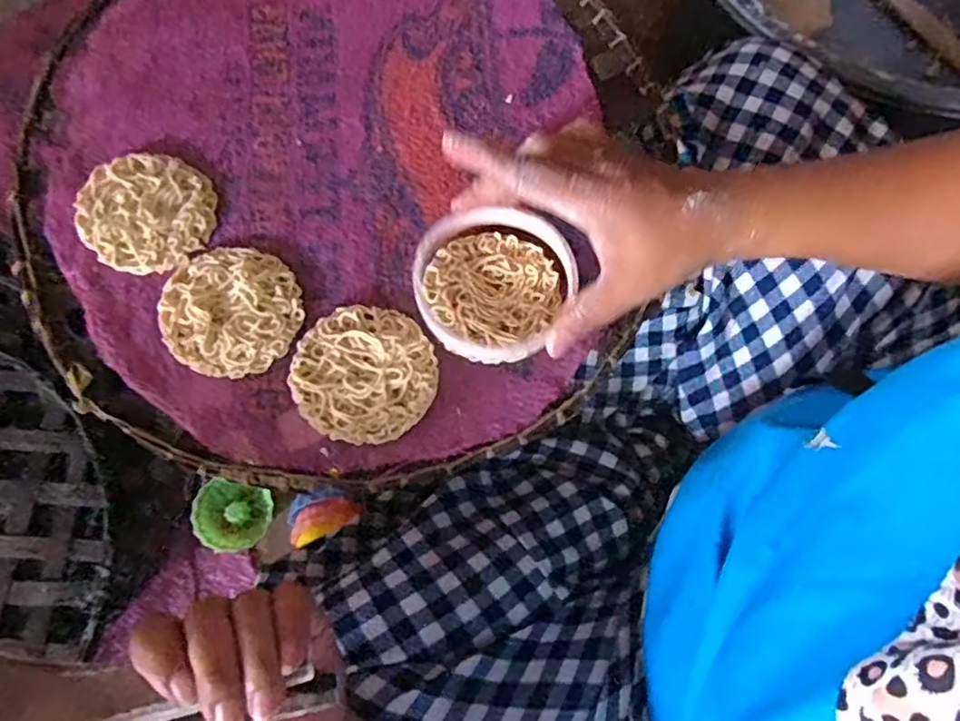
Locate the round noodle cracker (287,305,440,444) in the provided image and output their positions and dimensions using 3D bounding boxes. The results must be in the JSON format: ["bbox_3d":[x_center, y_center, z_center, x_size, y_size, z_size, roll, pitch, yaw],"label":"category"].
[{"bbox_3d":[-0.062,0.006,0.348,0.075,0.008,0.074,0,74,0],"label":"round noodle cracker"}]

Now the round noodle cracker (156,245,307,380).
[{"bbox_3d":[-0.138,-0.029,0.357,0.076,0.006,0.073,0,74,0],"label":"round noodle cracker"}]

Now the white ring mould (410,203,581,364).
[{"bbox_3d":[0.008,-0.042,0.350,0.088,0.018,0.086,0,74,0],"label":"white ring mould"}]

